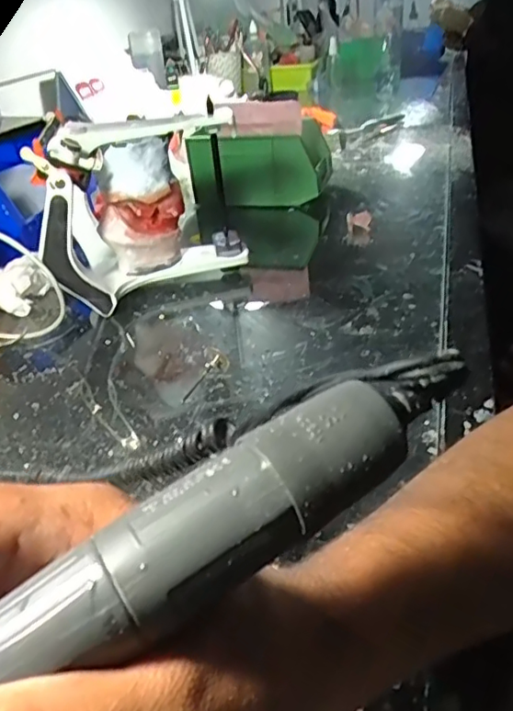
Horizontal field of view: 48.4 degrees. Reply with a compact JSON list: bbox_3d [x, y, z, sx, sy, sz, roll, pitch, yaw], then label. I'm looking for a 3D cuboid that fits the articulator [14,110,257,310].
[{"bbox_3d":[-0.112,-0.128,0.516,0.185,0.152,0.095,-24,38,-26],"label":"articulator"}]

